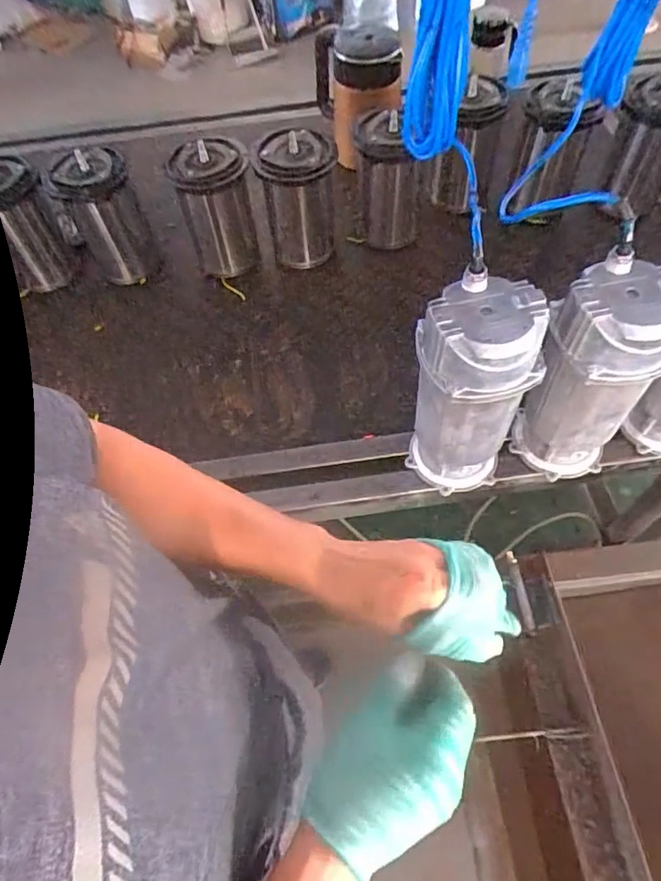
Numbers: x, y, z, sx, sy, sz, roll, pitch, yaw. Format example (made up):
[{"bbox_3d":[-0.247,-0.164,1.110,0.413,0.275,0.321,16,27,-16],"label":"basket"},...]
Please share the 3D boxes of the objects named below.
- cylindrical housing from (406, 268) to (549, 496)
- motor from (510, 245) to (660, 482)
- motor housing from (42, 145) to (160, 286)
[{"bbox_3d":[0.172,-0.053,0.685,0.120,0.291,0.110,-11,59,-3],"label":"cylindrical housing"},{"bbox_3d":[0.321,-0.072,0.688,0.140,0.292,0.117,29,65,20],"label":"motor"},{"bbox_3d":[-0.408,-0.404,0.998,0.124,0.204,0.124,-28,61,-12],"label":"motor housing"}]

